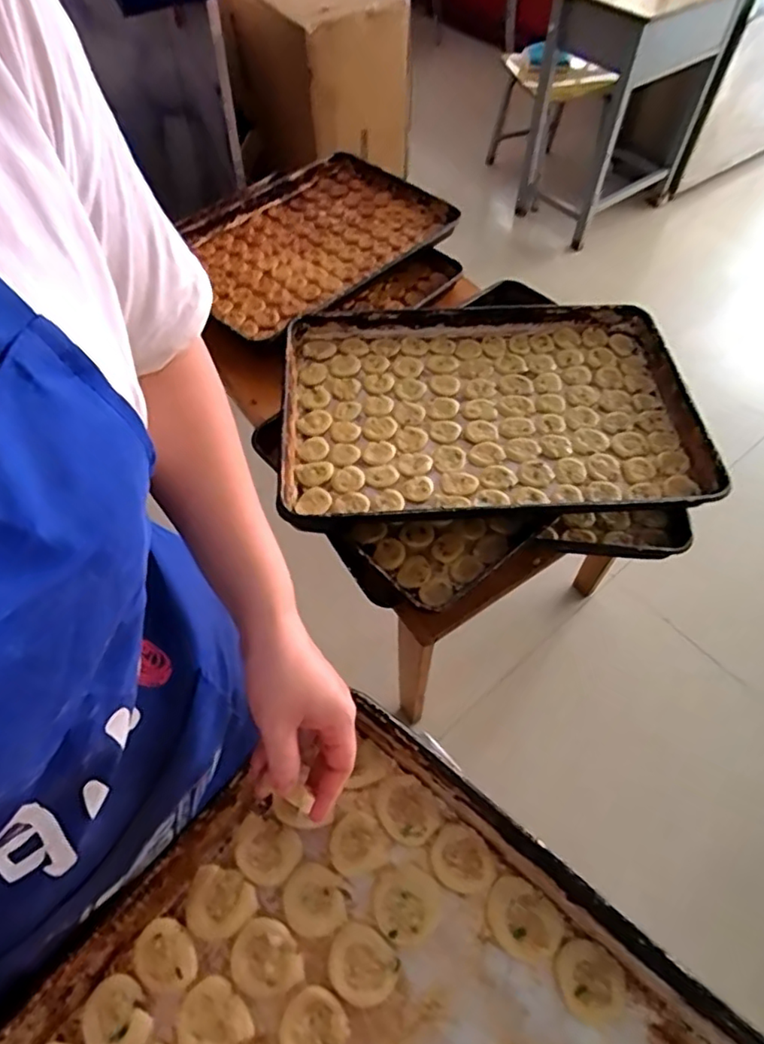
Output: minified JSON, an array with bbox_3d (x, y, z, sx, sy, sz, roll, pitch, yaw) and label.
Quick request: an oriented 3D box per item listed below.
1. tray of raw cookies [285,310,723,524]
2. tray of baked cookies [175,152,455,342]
[{"bbox_3d":[0.156,-0.176,0.912,0.602,0.046,0.424,-3,57,-3],"label":"tray of raw cookies"},{"bbox_3d":[-0.170,-0.636,1.342,0.581,0.056,0.454,-37,64,-21],"label":"tray of baked cookies"}]

